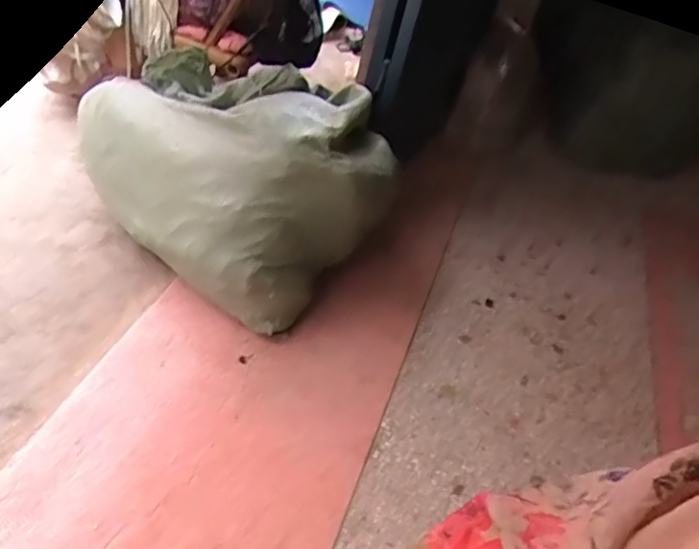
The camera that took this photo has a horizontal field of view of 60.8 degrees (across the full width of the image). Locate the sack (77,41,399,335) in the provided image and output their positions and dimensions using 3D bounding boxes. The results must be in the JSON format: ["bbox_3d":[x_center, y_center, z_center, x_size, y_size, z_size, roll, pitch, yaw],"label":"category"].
[{"bbox_3d":[-0.230,-0.222,1.267,0.485,0.350,0.599,-25,55,-37],"label":"sack"}]

